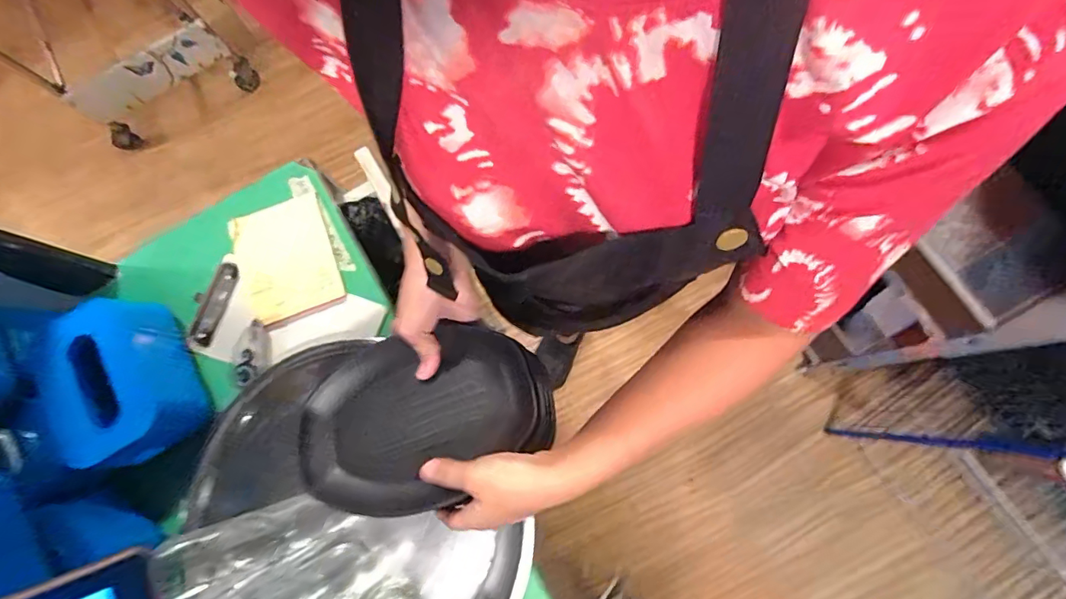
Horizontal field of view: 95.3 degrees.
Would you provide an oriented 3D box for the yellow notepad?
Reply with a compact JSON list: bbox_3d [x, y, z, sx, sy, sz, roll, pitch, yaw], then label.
[{"bbox_3d":[-0.291,-0.047,0.569,0.110,0.006,0.145,-21,77,-2],"label":"yellow notepad"}]

